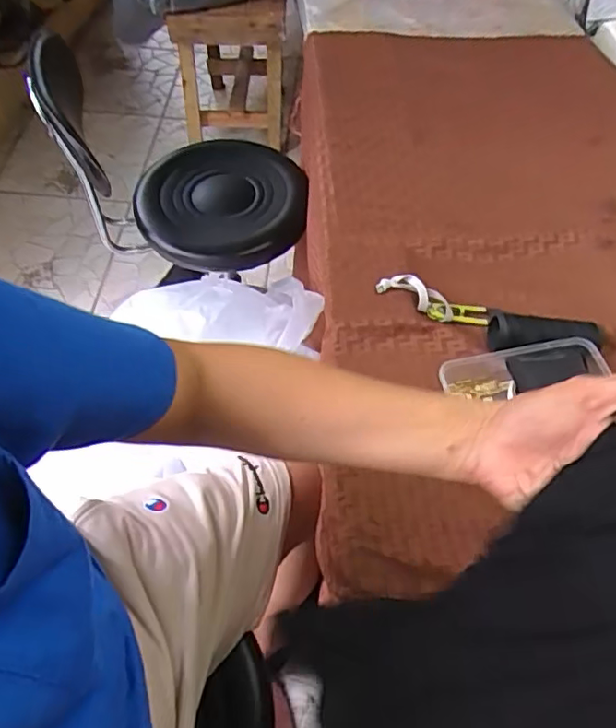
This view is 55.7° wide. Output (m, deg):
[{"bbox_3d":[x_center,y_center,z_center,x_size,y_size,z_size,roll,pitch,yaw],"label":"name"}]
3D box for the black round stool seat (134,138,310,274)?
[{"bbox_3d":[-0.152,-0.299,1.067,0.299,0.049,0.300,2,56,-2],"label":"black round stool seat"}]

